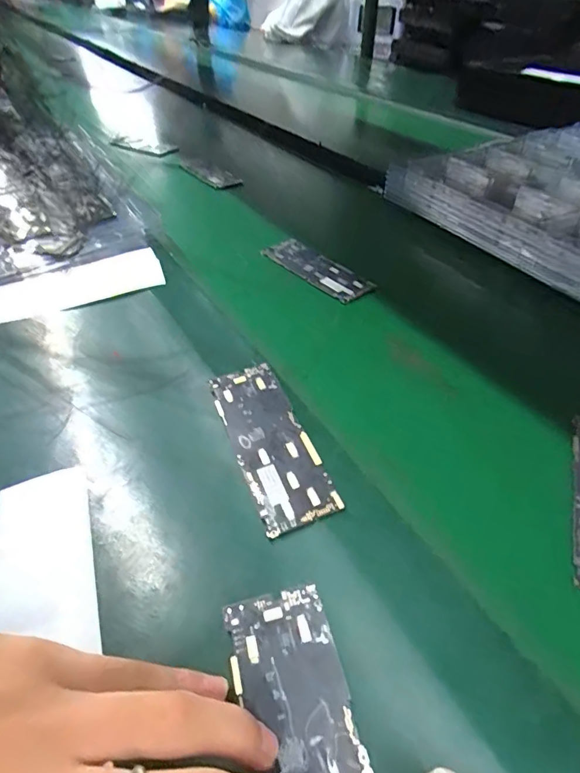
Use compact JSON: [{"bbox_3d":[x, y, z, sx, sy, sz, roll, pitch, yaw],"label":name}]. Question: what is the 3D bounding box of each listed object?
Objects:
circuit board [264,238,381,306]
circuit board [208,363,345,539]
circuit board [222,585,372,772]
[{"bbox_3d":[0.027,-0.120,0.453,0.044,0.006,0.129,-30,50,-27],"label":"circuit board"},{"bbox_3d":[-0.014,0.032,0.279,0.044,0.007,0.123,-16,46,-15],"label":"circuit board"},{"bbox_3d":[0.006,0.141,0.169,0.043,0.004,0.123,-10,45,-9],"label":"circuit board"}]

